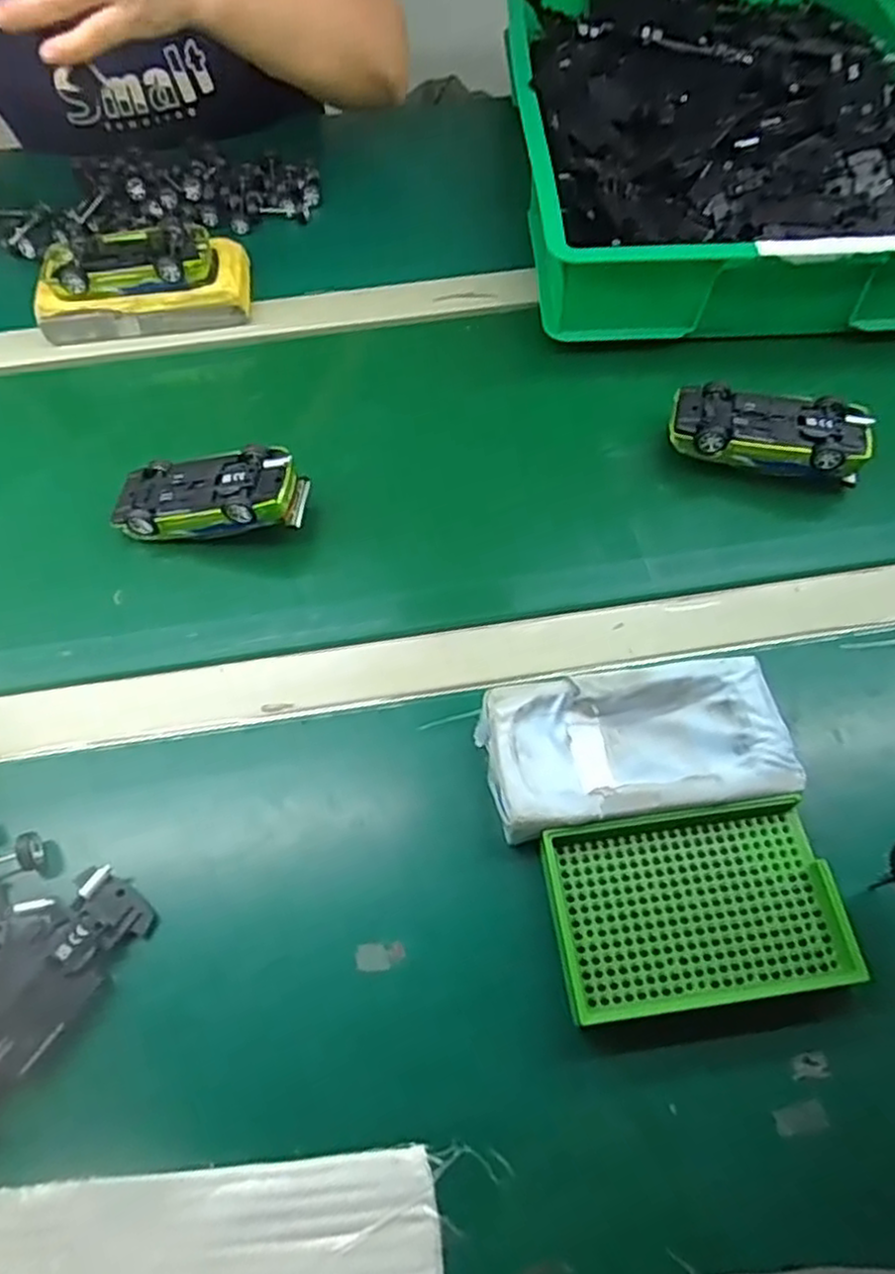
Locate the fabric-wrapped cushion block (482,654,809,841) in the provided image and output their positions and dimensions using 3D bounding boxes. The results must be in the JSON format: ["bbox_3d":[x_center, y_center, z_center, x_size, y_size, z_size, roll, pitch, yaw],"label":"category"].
[{"bbox_3d":[0.104,0.060,0.409,0.162,0.027,0.081,-9,61,-4],"label":"fabric-wrapped cushion block"}]

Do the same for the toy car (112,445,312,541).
[{"bbox_3d":[-0.160,-0.092,0.500,0.125,0.036,0.055,-7,62,13],"label":"toy car"}]

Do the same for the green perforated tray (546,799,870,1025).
[{"bbox_3d":[0.123,0.137,0.371,0.137,0.030,0.088,-7,61,-3],"label":"green perforated tray"}]

